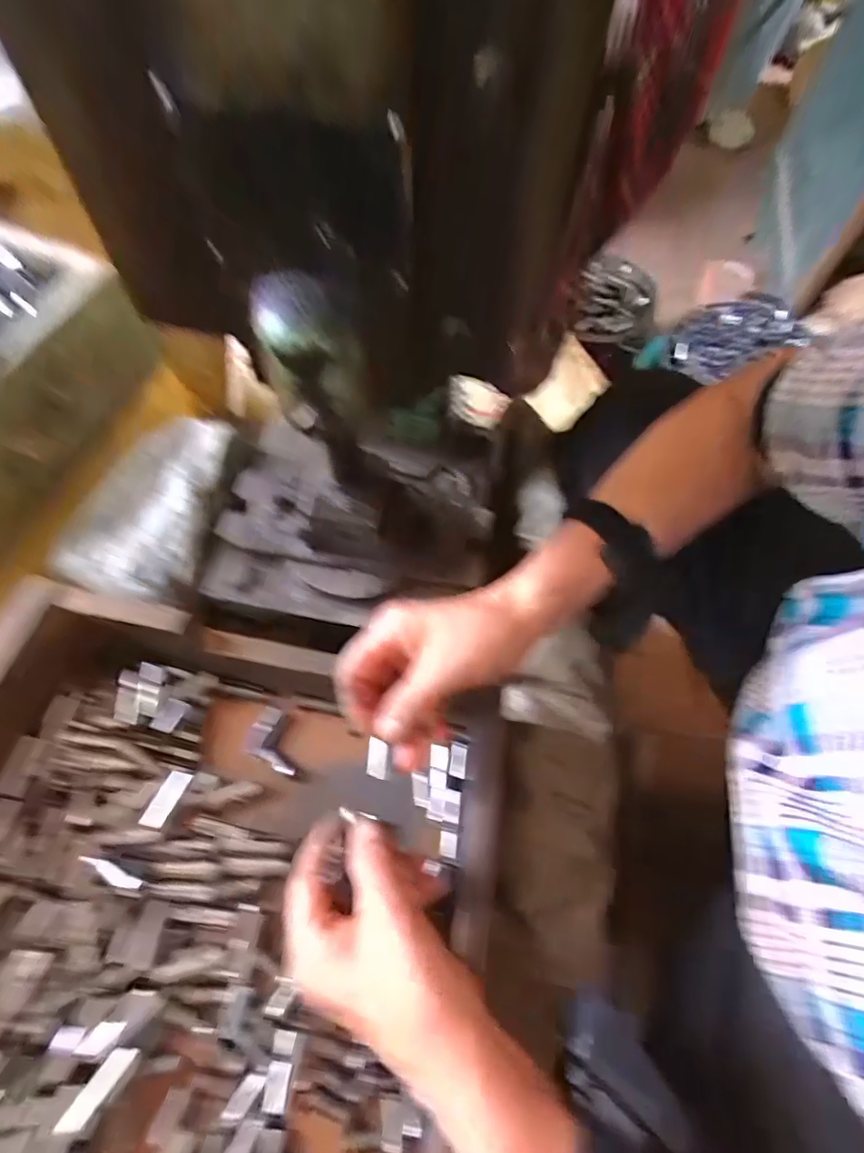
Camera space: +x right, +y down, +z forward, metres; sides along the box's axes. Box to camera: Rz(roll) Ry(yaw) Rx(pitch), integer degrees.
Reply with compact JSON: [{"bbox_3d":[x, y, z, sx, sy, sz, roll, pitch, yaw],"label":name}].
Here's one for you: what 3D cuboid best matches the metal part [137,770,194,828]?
[{"bbox_3d":[-0.180,0.150,0.355,0.016,0.004,0.037,24,55,-1],"label":"metal part"}]

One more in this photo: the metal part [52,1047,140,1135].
[{"bbox_3d":[-0.176,0.271,0.277,0.013,0.005,0.040,35,50,14],"label":"metal part"}]

